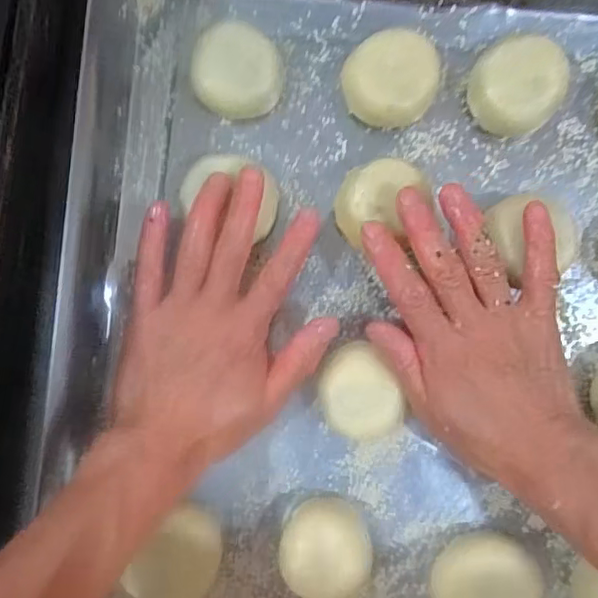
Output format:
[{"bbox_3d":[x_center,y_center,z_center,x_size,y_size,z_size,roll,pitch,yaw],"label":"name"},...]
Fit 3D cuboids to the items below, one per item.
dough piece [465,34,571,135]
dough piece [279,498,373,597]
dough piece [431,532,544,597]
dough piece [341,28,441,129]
[{"bbox_3d":[0.119,-0.117,0.320,0.051,0.027,0.050,0,90,-1],"label":"dough piece"},{"bbox_3d":[0.015,0.140,0.327,0.049,0.026,0.053,0,90,-1],"label":"dough piece"},{"bbox_3d":[0.104,0.160,0.326,0.048,0.024,0.056,39,89,0],"label":"dough piece"},{"bbox_3d":[0.051,-0.121,0.324,0.050,0.027,0.045,-11,90,-1],"label":"dough piece"}]

